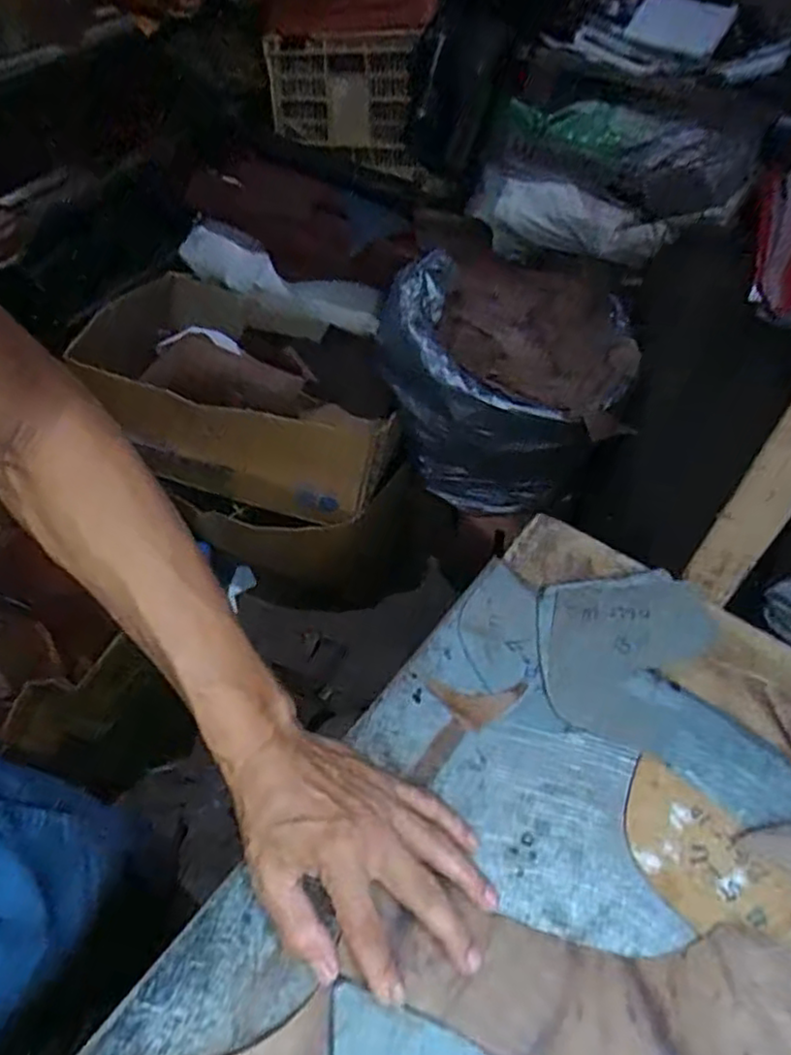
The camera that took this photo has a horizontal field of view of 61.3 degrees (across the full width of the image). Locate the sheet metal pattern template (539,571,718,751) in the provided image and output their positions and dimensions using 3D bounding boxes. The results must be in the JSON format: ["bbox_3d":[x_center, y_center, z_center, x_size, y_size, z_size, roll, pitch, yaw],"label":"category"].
[{"bbox_3d":[0.160,0.080,0.485,0.111,0.005,0.146,34,61,17],"label":"sheet metal pattern template"}]

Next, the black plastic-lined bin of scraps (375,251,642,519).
[{"bbox_3d":[0.190,-0.271,1.313,0.425,0.368,0.424,-2,50,-3],"label":"black plastic-lined bin of scraps"}]

